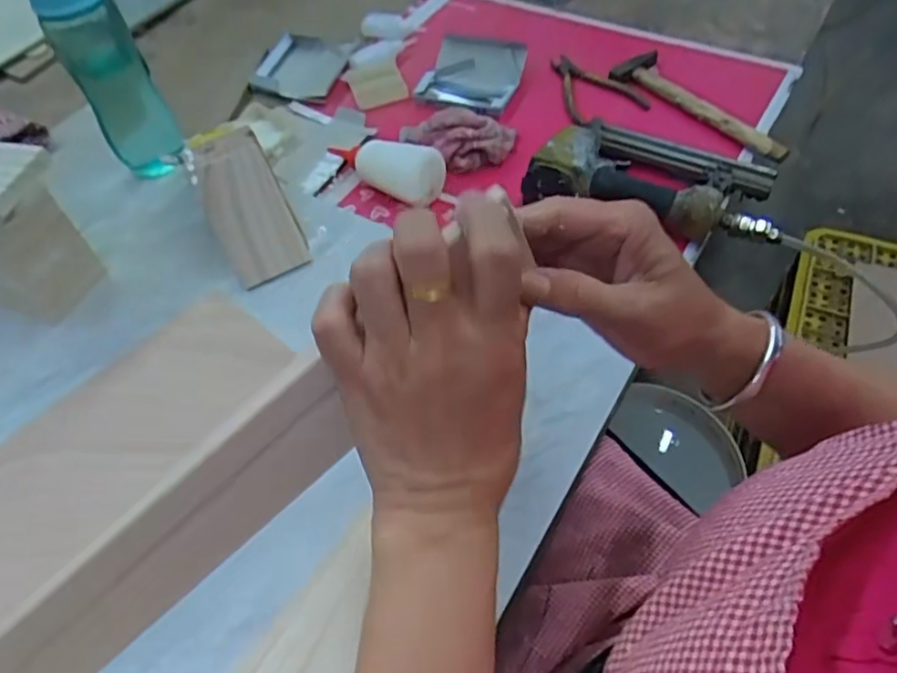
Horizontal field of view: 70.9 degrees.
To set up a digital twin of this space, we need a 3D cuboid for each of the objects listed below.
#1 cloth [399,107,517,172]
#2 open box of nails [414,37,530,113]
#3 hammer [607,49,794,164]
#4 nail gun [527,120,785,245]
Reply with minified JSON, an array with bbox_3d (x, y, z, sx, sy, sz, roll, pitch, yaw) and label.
[{"bbox_3d":[0.005,-0.238,0.761,0.140,0.043,0.089,3,54,6],"label":"cloth"},{"bbox_3d":[0.031,-0.351,0.846,0.128,0.036,0.122,21,58,18],"label":"open box of nails"},{"bbox_3d":[0.308,-0.289,0.767,0.072,0.022,0.247,-33,58,-17],"label":"hammer"},{"bbox_3d":[0.220,-0.179,0.670,0.245,0.065,0.157,14,56,14],"label":"nail gun"}]

